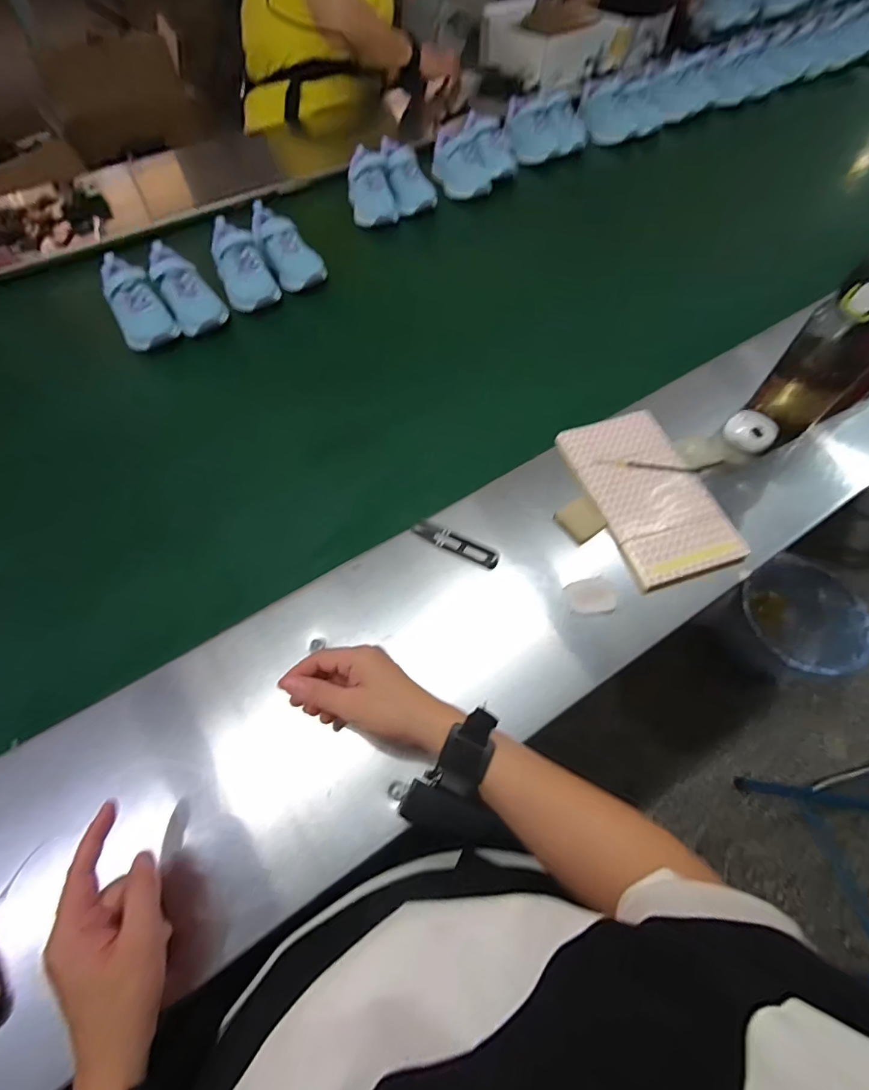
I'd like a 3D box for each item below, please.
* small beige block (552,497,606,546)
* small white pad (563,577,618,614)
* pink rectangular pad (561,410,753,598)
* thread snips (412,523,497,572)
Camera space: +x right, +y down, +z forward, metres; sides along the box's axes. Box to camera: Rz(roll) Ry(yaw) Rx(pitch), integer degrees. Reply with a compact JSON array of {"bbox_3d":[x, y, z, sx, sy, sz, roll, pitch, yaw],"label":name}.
[{"bbox_3d":[0.160,-0.028,0.511,0.042,0.011,0.043,-31,66,-15],"label":"small beige block"},{"bbox_3d":[0.160,0.052,0.473,0.047,0.006,0.036,-9,62,-4],"label":"small white pad"},{"bbox_3d":[0.236,-0.060,0.523,0.126,0.010,0.214,-15,63,-8],"label":"pink rectangular pad"},{"bbox_3d":[0.023,-0.001,0.501,0.097,0.006,0.023,24,65,13],"label":"thread snips"}]

